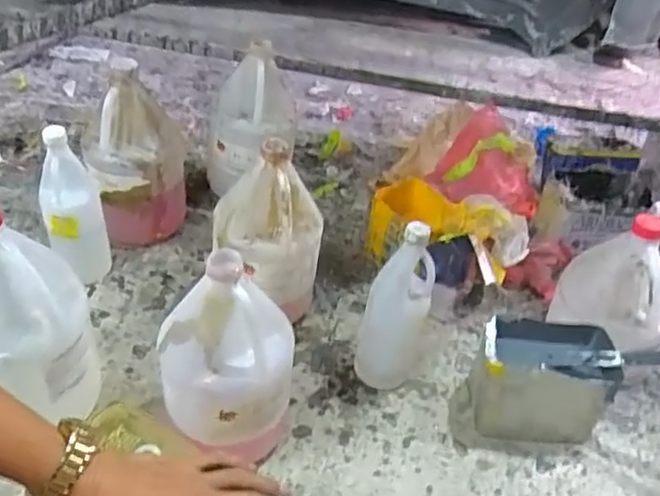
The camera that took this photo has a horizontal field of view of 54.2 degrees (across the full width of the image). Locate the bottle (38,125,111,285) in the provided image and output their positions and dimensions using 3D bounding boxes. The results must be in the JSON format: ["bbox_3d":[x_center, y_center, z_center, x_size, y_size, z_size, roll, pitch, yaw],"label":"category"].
[{"bbox_3d":[-0.375,-0.055,0.936,0.079,0.244,0.065,-10,41,-20],"label":"bottle"}]

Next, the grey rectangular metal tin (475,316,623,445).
[{"bbox_3d":[0.280,0.178,0.873,0.172,0.125,0.109,7,38,0],"label":"grey rectangular metal tin"}]

